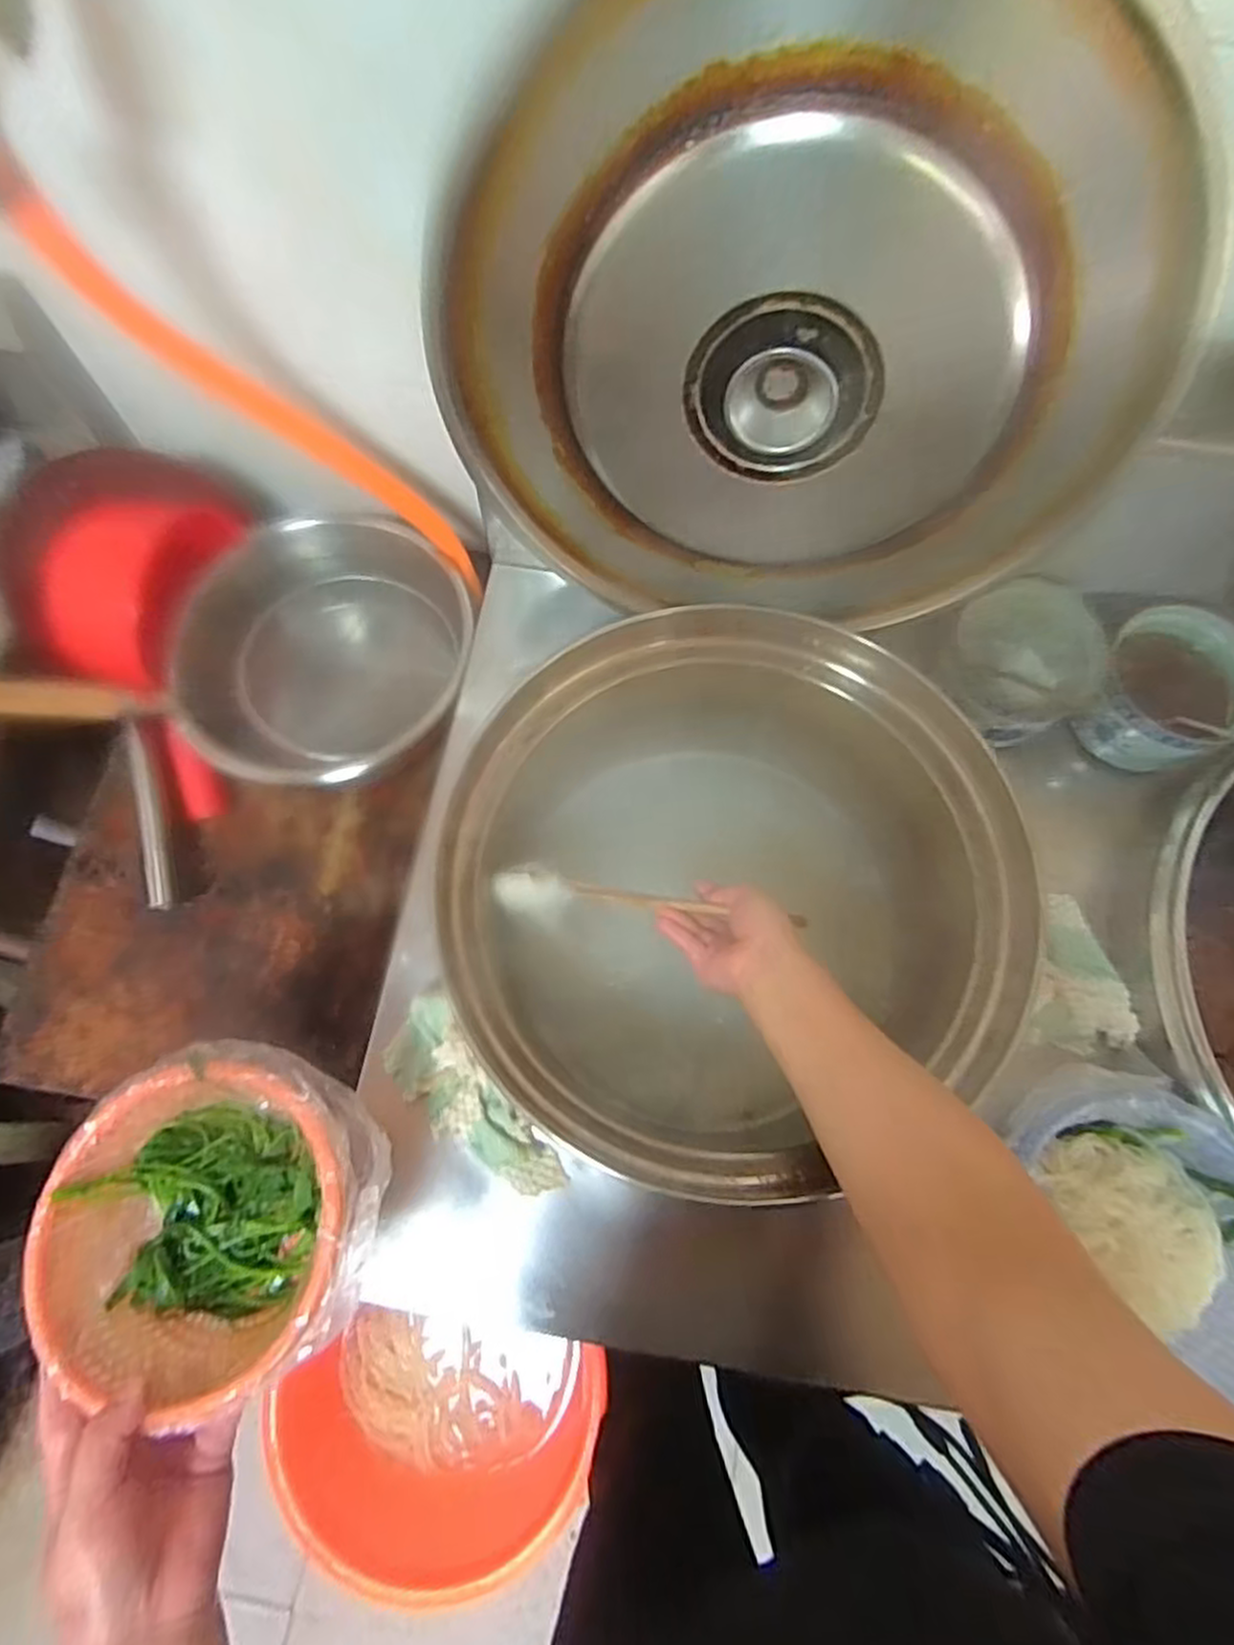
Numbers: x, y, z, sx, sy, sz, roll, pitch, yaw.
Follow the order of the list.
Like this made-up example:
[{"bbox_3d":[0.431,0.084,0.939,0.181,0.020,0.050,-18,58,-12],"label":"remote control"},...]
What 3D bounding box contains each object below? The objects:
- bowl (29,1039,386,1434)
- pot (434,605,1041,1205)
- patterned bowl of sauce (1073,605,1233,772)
[{"bbox_3d":[-0.244,0.238,0.467,0.194,0.079,0.179,0,72,-1],"label":"bowl"},{"bbox_3d":[0.080,0.059,0.703,0.431,0.268,0.432,0,72,-1],"label":"pot"},{"bbox_3d":[0.437,-0.101,0.623,0.107,0.073,0.110,0,72,-1],"label":"patterned bowl of sauce"}]

